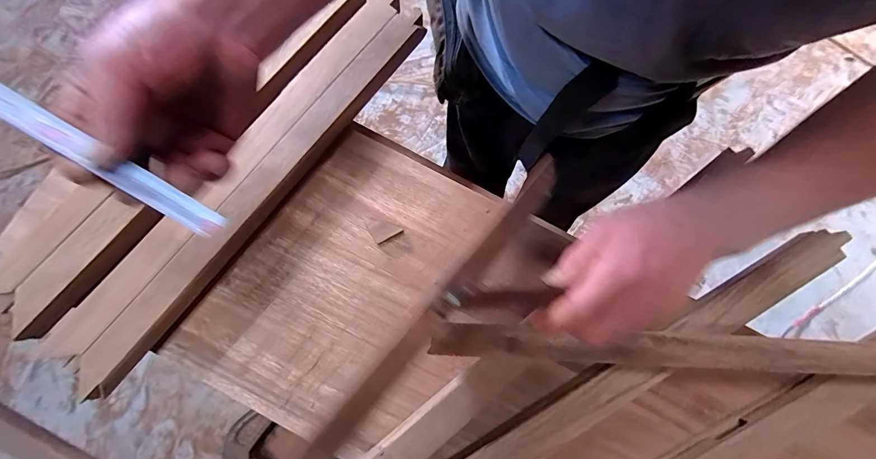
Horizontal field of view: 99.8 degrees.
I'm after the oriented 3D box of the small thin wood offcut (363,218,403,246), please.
[{"bbox_3d":[-0.060,-0.004,0.395,0.030,0.010,0.035,-32,80,-8],"label":"small thin wood offcut"}]

